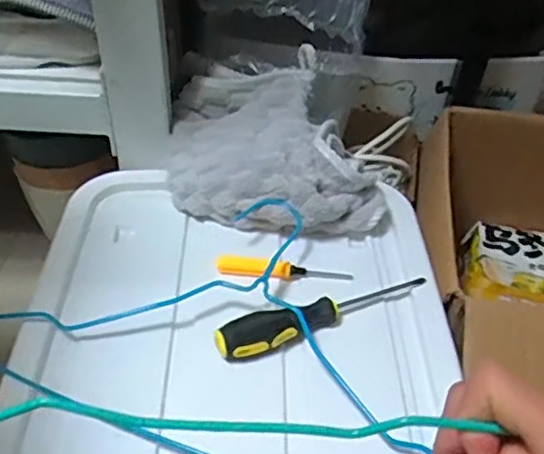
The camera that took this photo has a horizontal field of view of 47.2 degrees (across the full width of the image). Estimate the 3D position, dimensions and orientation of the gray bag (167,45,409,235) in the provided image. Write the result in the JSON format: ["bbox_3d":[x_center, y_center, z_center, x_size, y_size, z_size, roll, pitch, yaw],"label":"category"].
[{"bbox_3d":[0.016,-0.084,0.664,0.243,0.084,0.192,13,45,10],"label":"gray bag"}]

